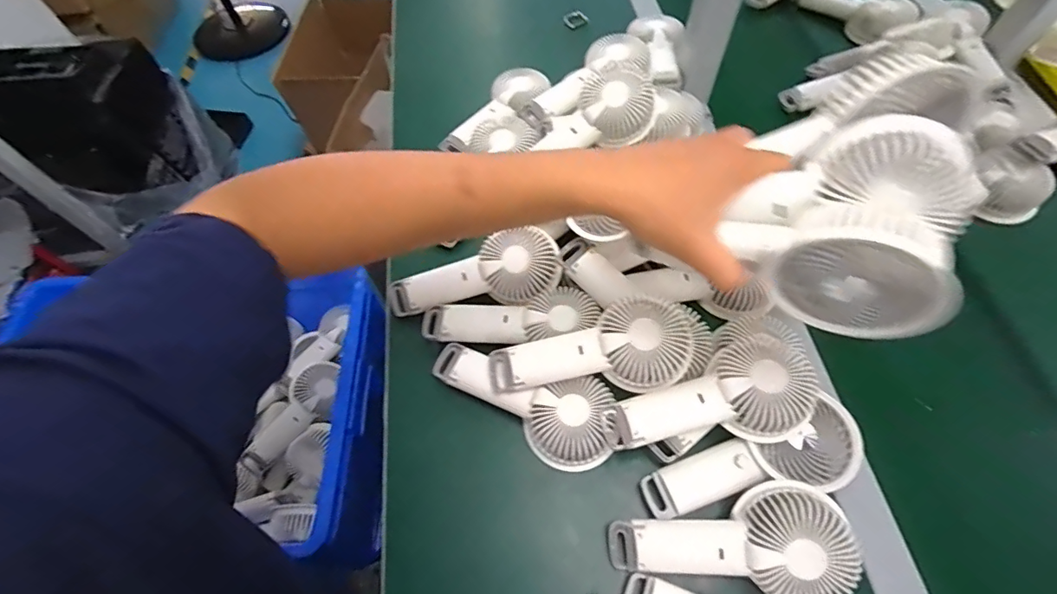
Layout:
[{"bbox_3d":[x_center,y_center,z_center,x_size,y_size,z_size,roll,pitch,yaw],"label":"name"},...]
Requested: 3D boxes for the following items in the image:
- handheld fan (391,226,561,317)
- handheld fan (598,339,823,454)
[{"bbox_3d":[-0.060,-0.026,0.514,0.185,0.050,0.072,-6,61,-2],"label":"handheld fan"},{"bbox_3d":[0.152,0.091,0.417,0.169,0.050,0.080,-13,61,-5],"label":"handheld fan"}]

